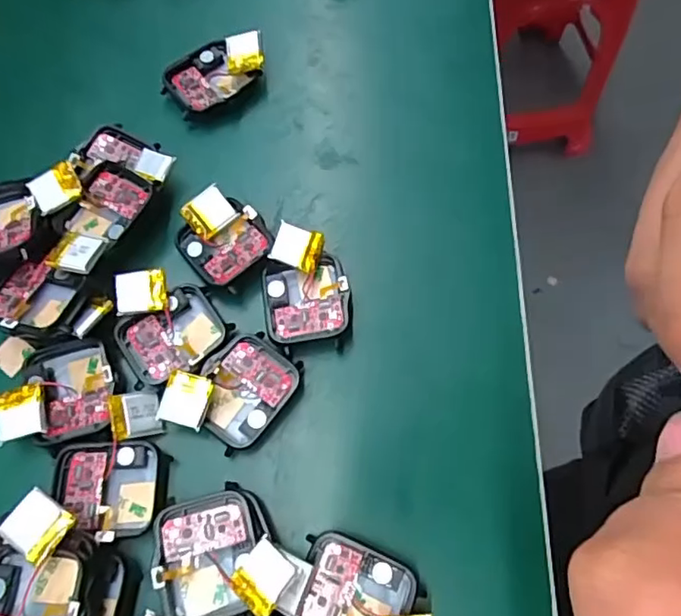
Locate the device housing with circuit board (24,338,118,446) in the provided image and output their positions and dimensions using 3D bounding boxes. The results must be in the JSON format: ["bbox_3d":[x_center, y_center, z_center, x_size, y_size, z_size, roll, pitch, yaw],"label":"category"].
[{"bbox_3d":[-0.114,0.034,0.247,0.034,0.014,0.046,-19,70,-5],"label":"device housing with circuit board"}]

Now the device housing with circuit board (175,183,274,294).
[{"bbox_3d":[-0.055,-0.032,0.270,0.038,0.014,0.046,-40,73,-12],"label":"device housing with circuit board"}]

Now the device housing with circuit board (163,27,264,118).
[{"bbox_3d":[-0.066,-0.124,0.303,0.052,0.020,0.036,-28,71,-8],"label":"device housing with circuit board"}]

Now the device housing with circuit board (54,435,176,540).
[{"bbox_3d":[-0.095,0.071,0.230,0.043,0.005,0.037,7,70,5],"label":"device housing with circuit board"}]

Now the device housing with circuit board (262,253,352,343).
[{"bbox_3d":[-0.015,-0.004,0.260,0.038,0.011,0.040,-7,69,0],"label":"device housing with circuit board"}]

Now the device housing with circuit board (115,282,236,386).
[{"bbox_3d":[-0.074,0.013,0.254,0.044,0.012,0.035,-32,71,-10],"label":"device housing with circuit board"}]

